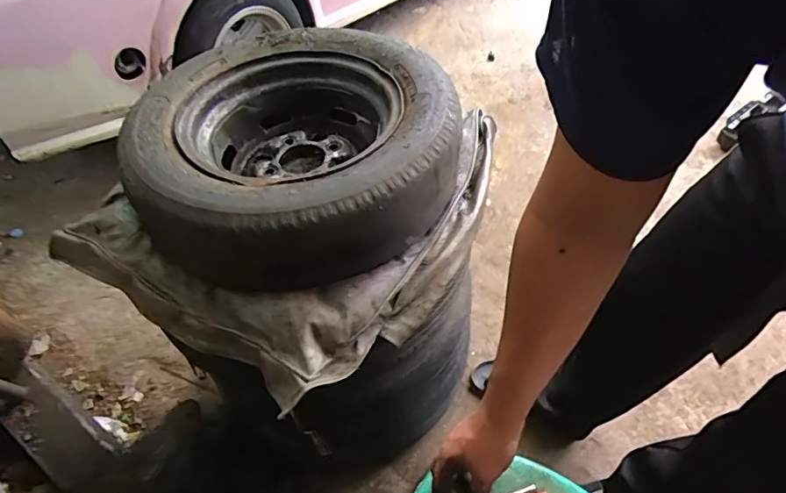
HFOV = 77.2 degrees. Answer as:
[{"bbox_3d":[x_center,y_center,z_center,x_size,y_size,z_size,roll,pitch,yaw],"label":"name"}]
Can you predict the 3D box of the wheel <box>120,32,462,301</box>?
[{"bbox_3d":[-0.137,-0.150,0.747,0.435,0.132,0.441,-2,51,2],"label":"wheel"}]

